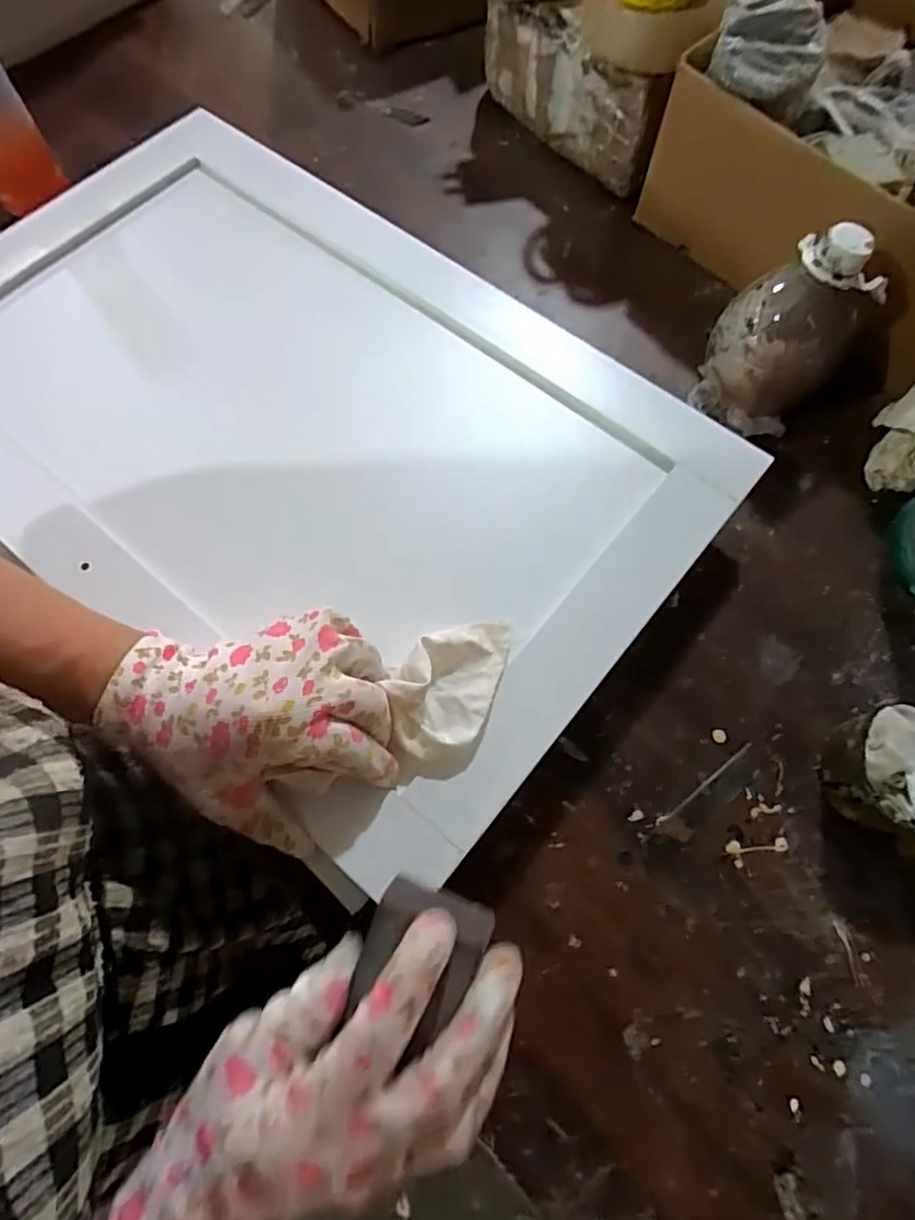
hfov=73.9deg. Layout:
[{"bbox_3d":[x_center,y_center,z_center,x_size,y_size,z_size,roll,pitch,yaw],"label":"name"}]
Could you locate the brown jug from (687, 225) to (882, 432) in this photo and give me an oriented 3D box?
[{"bbox_3d":[0.227,-0.196,0.431,0.088,0.128,0.089,32,74,13],"label":"brown jug"}]

